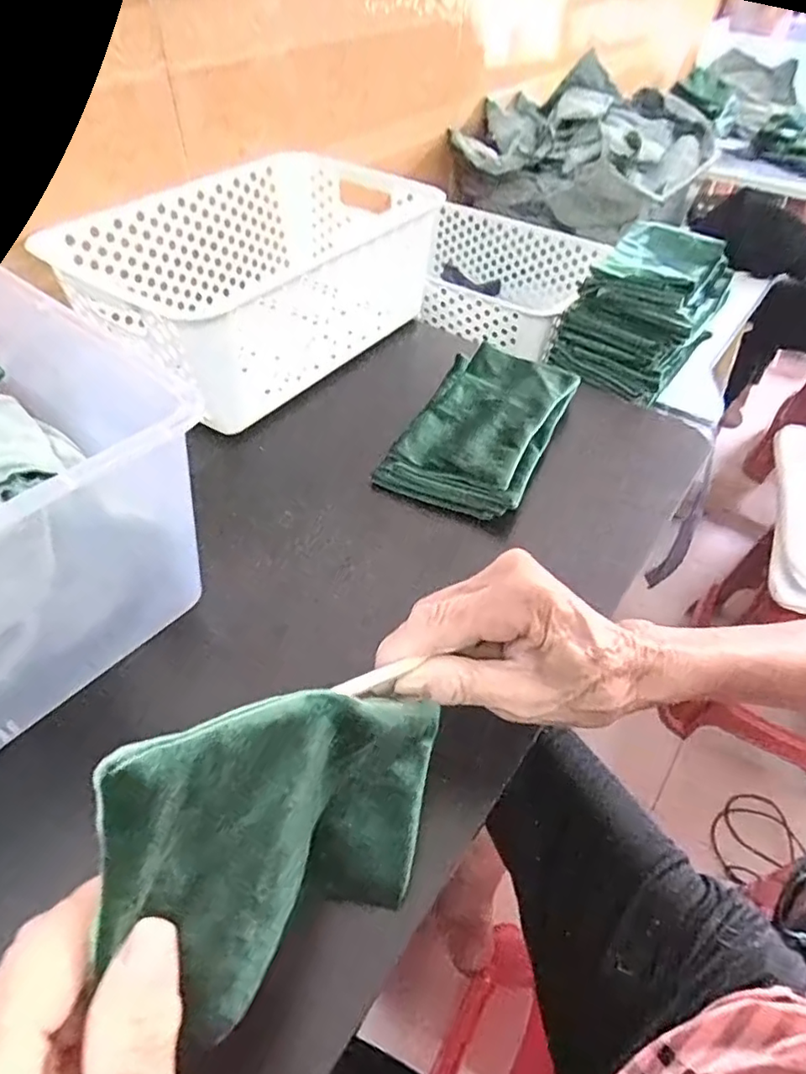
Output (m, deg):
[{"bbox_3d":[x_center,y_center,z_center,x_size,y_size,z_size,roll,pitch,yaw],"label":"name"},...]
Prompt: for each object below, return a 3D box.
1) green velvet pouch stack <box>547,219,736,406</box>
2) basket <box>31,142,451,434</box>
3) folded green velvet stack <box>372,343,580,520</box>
[{"bbox_3d":[0.251,-0.238,0.615,0.120,0.105,0.171,30,54,23],"label":"green velvet pouch stack"},{"bbox_3d":[-0.122,-0.234,0.538,0.197,0.116,0.303,29,53,21],"label":"basket"},{"bbox_3d":[0.063,-0.090,0.467,0.105,0.027,0.171,21,51,16],"label":"folded green velvet stack"}]

